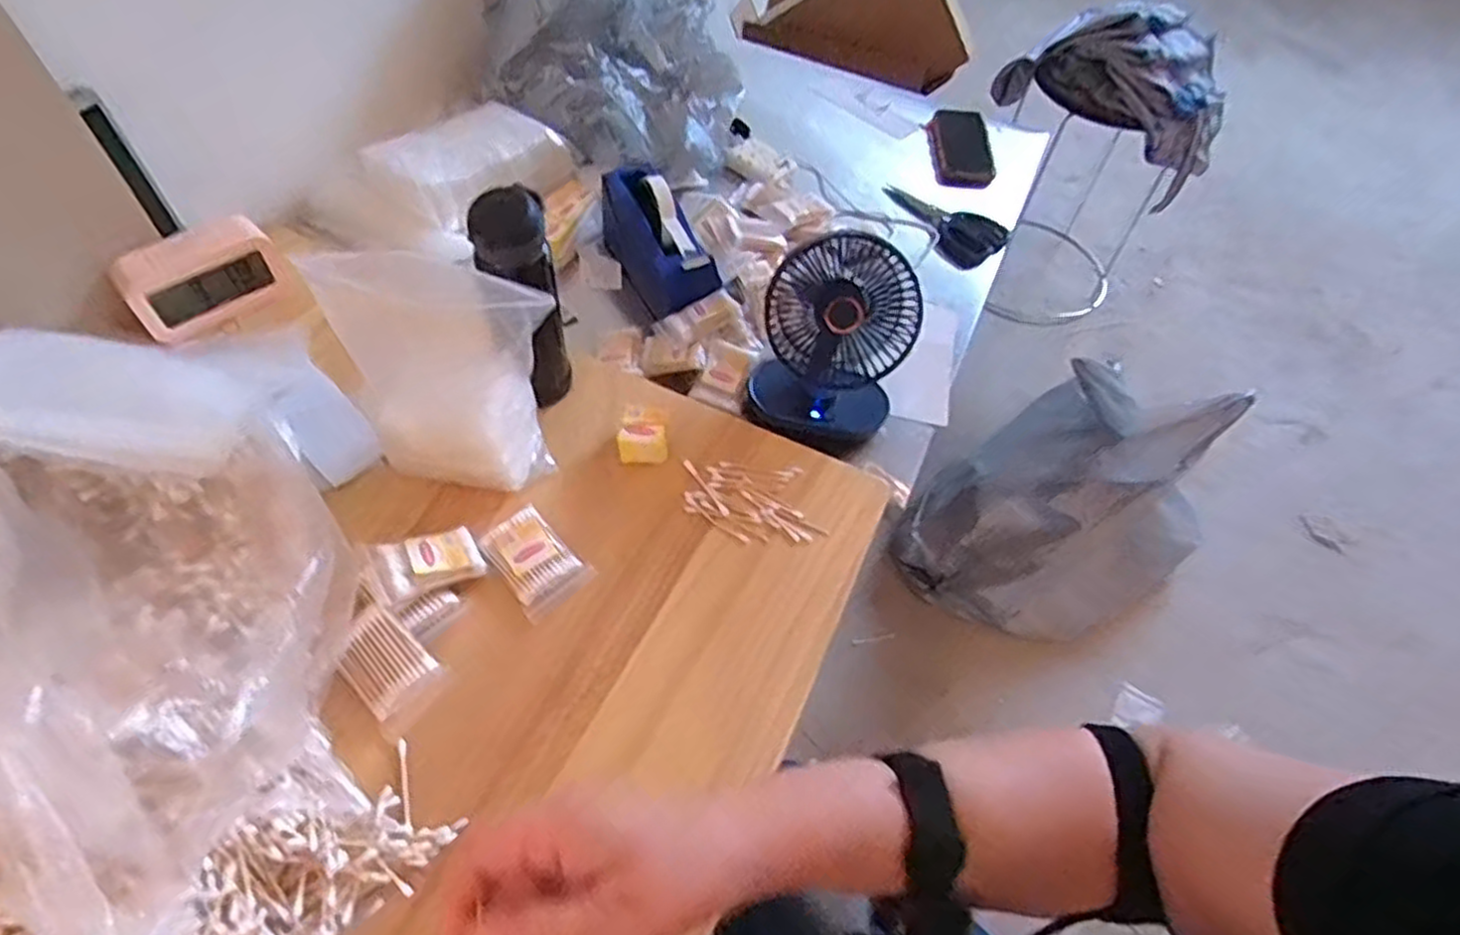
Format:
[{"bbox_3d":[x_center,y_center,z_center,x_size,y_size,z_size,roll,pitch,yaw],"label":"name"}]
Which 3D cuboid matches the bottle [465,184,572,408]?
[{"bbox_3d":[-0.179,-0.140,0.668,0.059,0.214,0.059,2,55,-3],"label":"bottle"}]

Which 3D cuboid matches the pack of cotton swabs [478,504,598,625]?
[{"bbox_3d":[-0.166,0.078,0.637,0.089,0.013,0.063,39,61,20],"label":"pack of cotton swabs"}]

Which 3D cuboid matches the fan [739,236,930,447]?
[{"bbox_3d":[0.106,-0.126,0.768,0.145,0.194,0.102,18,56,7],"label":"fan"}]

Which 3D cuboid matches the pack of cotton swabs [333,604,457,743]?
[{"bbox_3d":[-0.257,0.150,0.565,0.090,0.013,0.057,36,60,19],"label":"pack of cotton swabs"}]

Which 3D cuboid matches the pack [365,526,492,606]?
[{"bbox_3d":[-0.246,0.077,0.611,0.084,0.013,0.054,-15,58,-35],"label":"pack"}]

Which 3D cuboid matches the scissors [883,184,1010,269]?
[{"bbox_3d":[0.290,-0.349,1.047,0.105,0.018,0.191,-33,64,-24],"label":"scissors"}]

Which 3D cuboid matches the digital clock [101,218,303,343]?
[{"bbox_3d":[-0.517,-0.187,0.749,0.140,0.076,0.060,-31,63,-23],"label":"digital clock"}]

